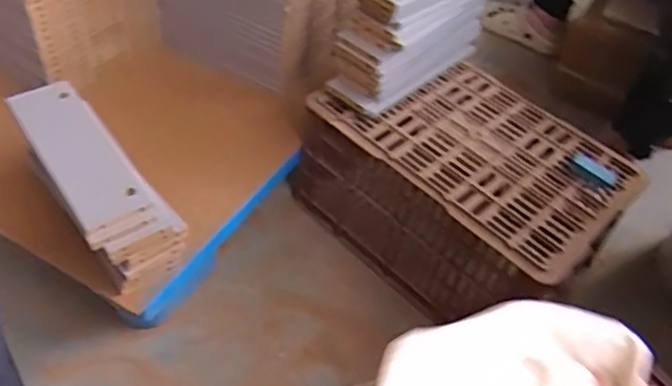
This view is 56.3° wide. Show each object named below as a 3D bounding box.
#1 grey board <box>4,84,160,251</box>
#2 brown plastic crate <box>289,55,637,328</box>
[{"bbox_3d":[-0.322,-0.047,0.793,0.086,0.022,0.269,-26,55,-27],"label":"grey board"},{"bbox_3d":[0.192,-0.012,1.016,0.447,0.230,0.275,37,53,24],"label":"brown plastic crate"}]

